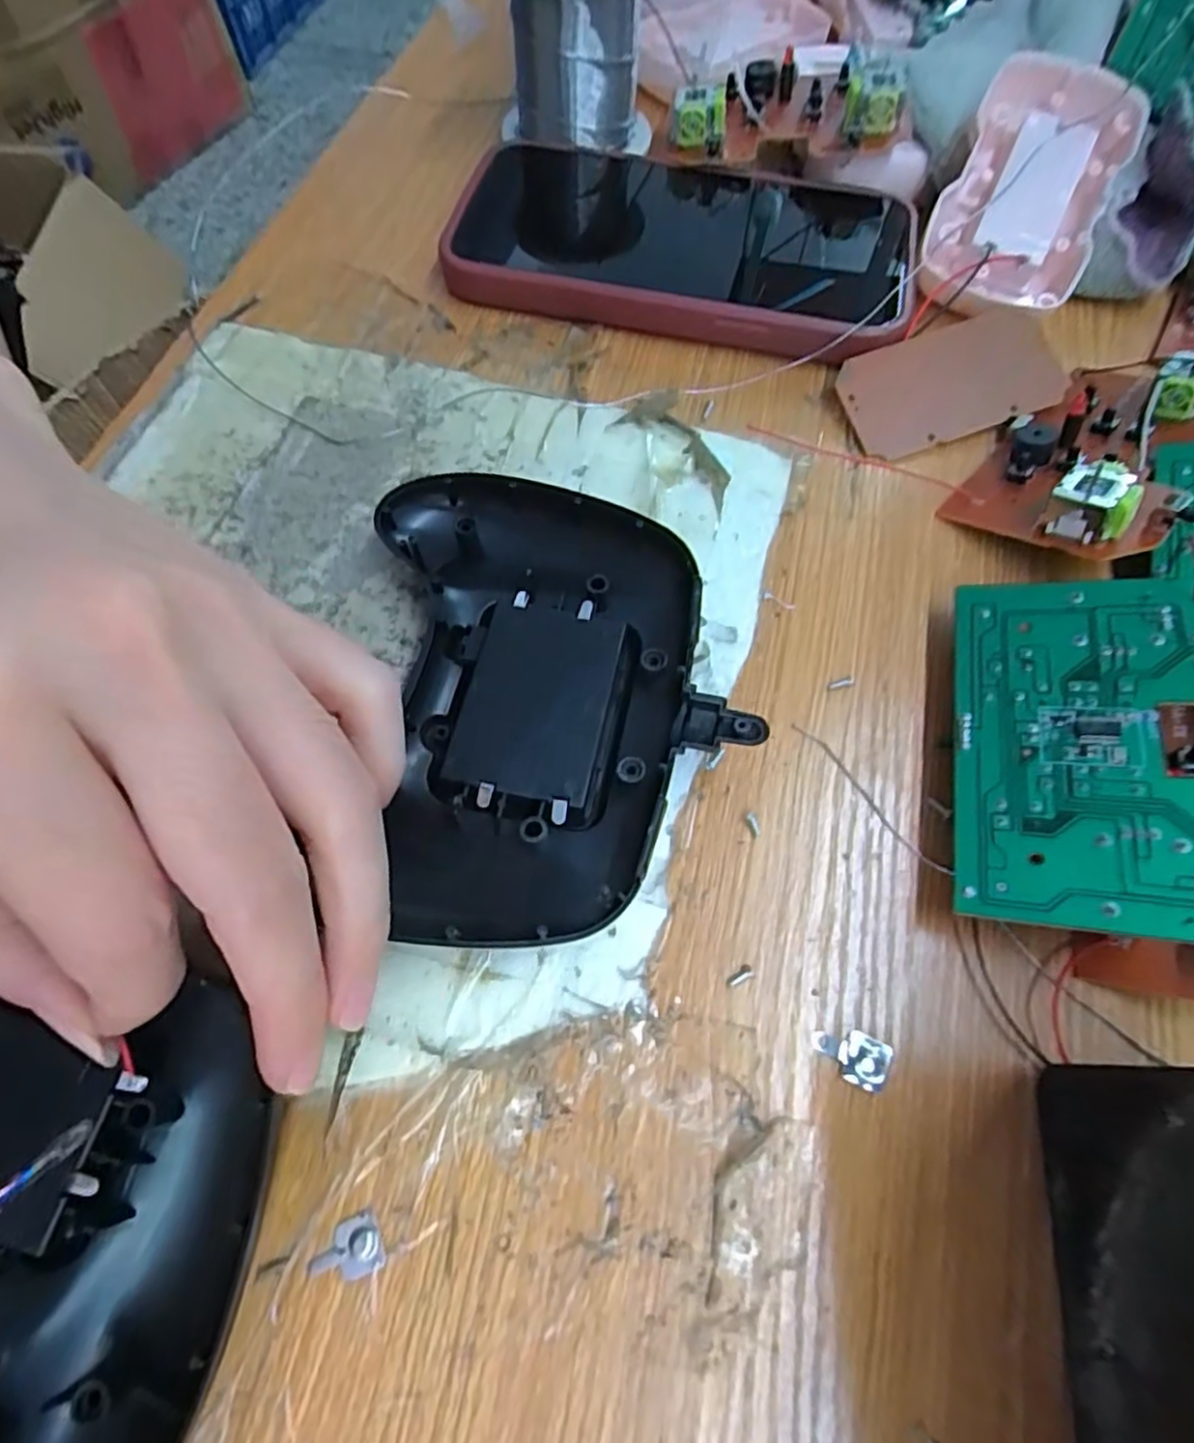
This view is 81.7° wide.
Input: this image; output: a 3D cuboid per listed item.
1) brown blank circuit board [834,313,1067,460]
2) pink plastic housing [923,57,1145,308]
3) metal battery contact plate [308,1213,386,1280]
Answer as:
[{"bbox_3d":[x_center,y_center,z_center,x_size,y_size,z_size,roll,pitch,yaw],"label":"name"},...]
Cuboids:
[{"bbox_3d":[0.117,-0.113,0.230,0.072,0.005,0.037,-17,83,-2],"label":"brown blank circuit board"},{"bbox_3d":[0.154,-0.190,0.246,0.054,0.020,0.092,24,87,3],"label":"pink plastic housing"},{"bbox_3d":[-0.049,0.104,0.134,0.014,0.004,0.010,-22,68,-10],"label":"metal battery contact plate"}]

